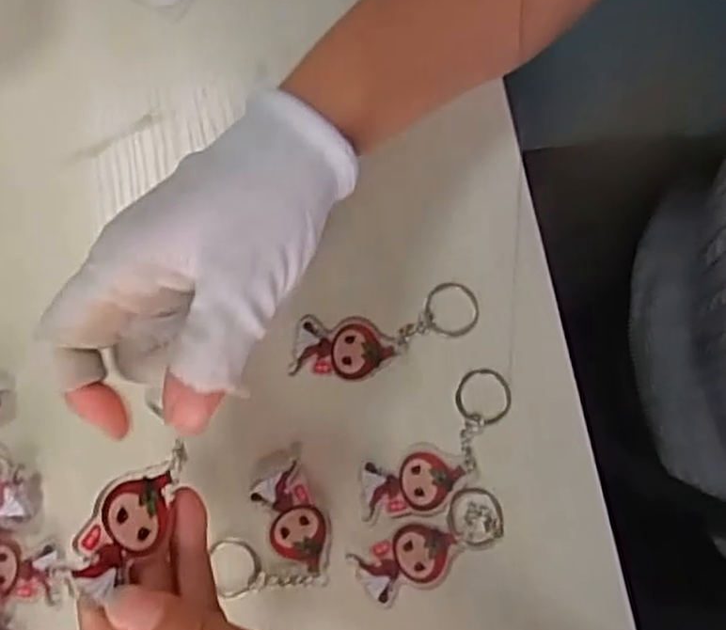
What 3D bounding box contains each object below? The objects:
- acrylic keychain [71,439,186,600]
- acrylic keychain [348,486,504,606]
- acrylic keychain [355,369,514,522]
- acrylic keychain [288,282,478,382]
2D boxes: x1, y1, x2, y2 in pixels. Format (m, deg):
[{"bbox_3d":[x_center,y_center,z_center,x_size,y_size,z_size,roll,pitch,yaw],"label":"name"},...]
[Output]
[{"bbox_3d":[-0.071,0.064,0.239,0.004,0.052,0.023,-13,109,37],"label":"acrylic keychain"},{"bbox_3d":[0.030,0.100,0.327,0.068,0.004,0.026,-29,81,-4],"label":"acrylic keychain"},{"bbox_3d":[0.034,0.061,0.334,0.084,0.004,0.034,-41,82,-6],"label":"acrylic keychain"},{"bbox_3d":[0.010,0.009,0.344,0.086,0.004,0.033,-13,80,-1],"label":"acrylic keychain"}]

